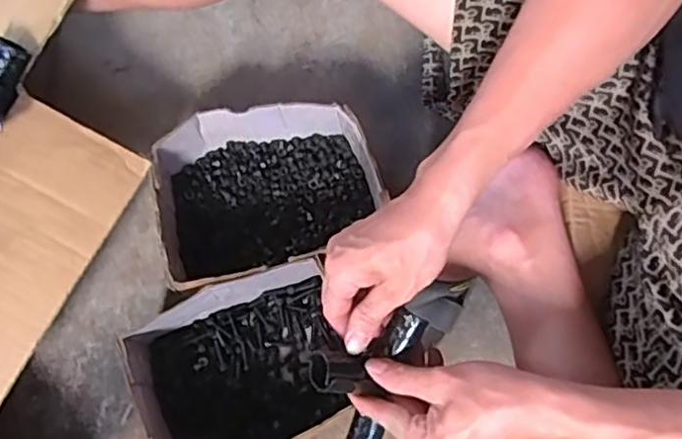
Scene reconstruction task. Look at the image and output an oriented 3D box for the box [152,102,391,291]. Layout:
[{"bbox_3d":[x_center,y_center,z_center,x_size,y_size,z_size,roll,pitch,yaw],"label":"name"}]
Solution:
[{"bbox_3d":[-0.070,-0.022,0.656,0.204,0.100,0.164,-13,73,-2],"label":"box"}]

